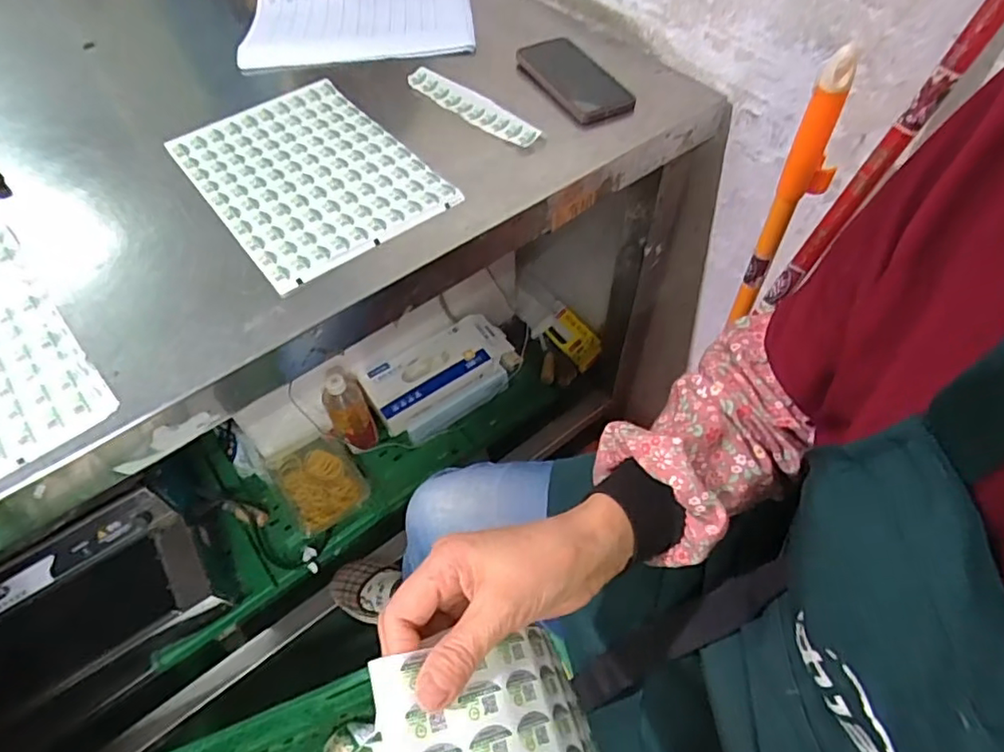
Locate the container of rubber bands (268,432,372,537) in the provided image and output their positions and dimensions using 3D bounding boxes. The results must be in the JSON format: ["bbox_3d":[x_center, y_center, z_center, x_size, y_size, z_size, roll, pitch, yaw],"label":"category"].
[{"bbox_3d":[-0.320,0.183,1.029,0.128,0.036,0.166,-31,59,-19],"label":"container of rubber bands"}]

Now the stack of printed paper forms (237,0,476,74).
[{"bbox_3d":[-0.197,-0.486,0.801,0.302,0.026,0.199,-2,55,2],"label":"stack of printed paper forms"}]

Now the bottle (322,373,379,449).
[{"bbox_3d":[-0.266,0.059,1.019,0.069,0.161,0.082,-22,56,-14],"label":"bottle"}]

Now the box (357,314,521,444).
[{"bbox_3d":[-0.105,-0.005,1.093,0.285,0.097,0.130,-30,59,-19],"label":"box"}]

